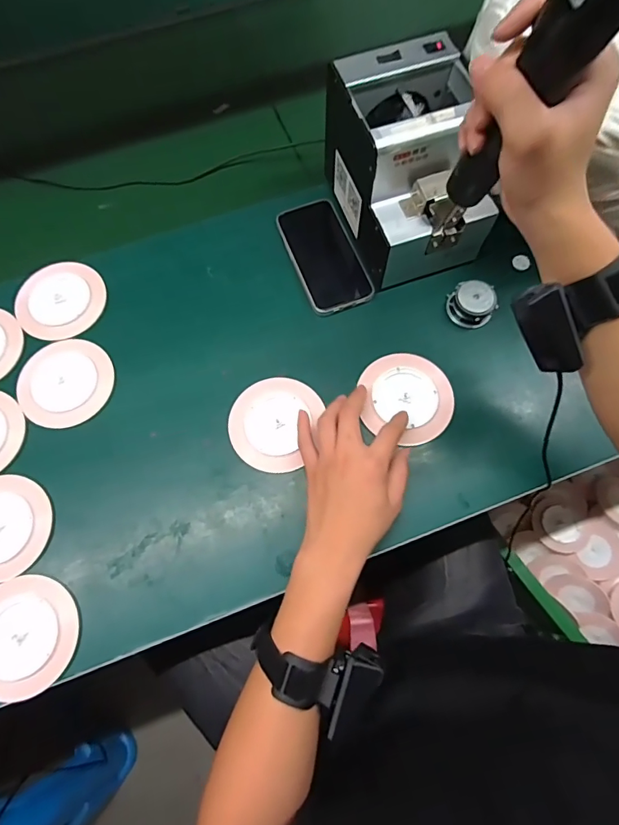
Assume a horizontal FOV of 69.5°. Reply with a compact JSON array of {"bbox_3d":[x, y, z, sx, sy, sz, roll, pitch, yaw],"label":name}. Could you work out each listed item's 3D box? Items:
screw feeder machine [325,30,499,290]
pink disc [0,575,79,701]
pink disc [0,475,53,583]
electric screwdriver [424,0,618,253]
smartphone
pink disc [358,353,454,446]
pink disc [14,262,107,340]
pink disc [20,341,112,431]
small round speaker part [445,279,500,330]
[{"bbox_3d":[0.107,-0.258,0.482,0.124,0.152,0.177,-19,73,-6],"label":"screw feeder machine"},{"bbox_3d":[-0.264,0.201,0.404,0.100,0.006,0.096,0,72,0],"label":"pink disc"},{"bbox_3d":[-0.305,0.111,0.433,0.096,0.009,0.097,0,72,0],"label":"pink disc"},{"bbox_3d":[0.138,-0.198,0.329,0.045,0.301,0.033,-8,86,-1],"label":"electric screwdriver"},{"bbox_3d":[0.017,-0.184,0.526,0.073,0.014,0.142,-20,76,-4],"label":"smartphone"},{"bbox_3d":[0.104,-0.014,0.472,0.093,0.010,0.098,0,71,1],"label":"pink disc"},{"bbox_3d":[-0.287,-0.130,0.512,0.097,0.012,0.094,0,72,0],"label":"pink disc"},{"bbox_3d":[-0.264,-0.033,0.480,0.095,0.007,0.096,0,72,0],"label":"pink disc"},{"bbox_3d":[0.179,-0.121,0.495,0.047,0.028,0.043,0,72,0],"label":"small round speaker part"}]

